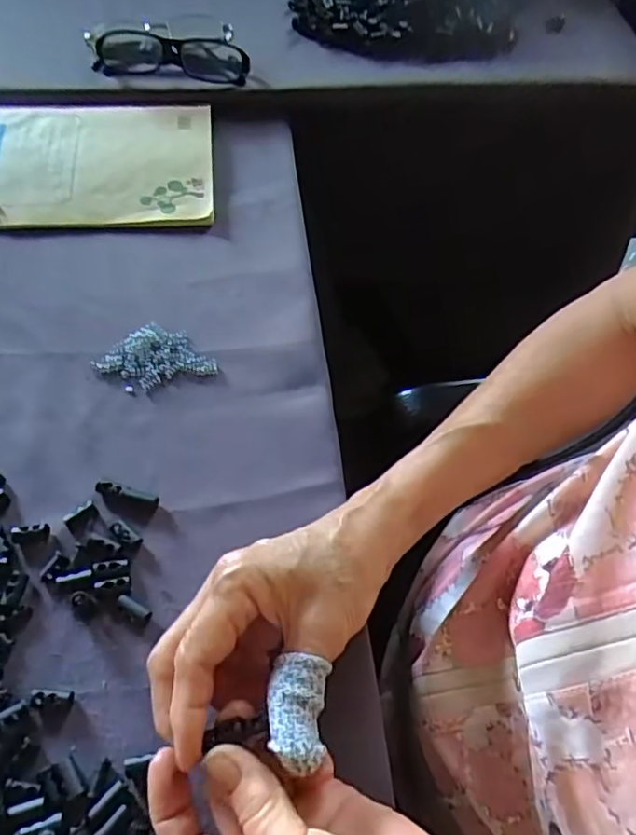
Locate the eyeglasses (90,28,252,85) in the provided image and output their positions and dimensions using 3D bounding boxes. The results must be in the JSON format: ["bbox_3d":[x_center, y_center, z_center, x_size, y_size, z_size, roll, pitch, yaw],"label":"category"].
[{"bbox_3d":[-0.128,-0.312,0.534,0.131,0.032,0.039,0,58,-3],"label":"eyeglasses"}]

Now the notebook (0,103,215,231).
[{"bbox_3d":[-0.191,-0.209,0.499,0.205,0.016,0.146,-4,59,-5],"label":"notebook"}]

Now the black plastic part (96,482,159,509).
[{"bbox_3d":[-0.109,0.045,0.352,0.036,0.005,0.009,14,59,6],"label":"black plastic part"}]

